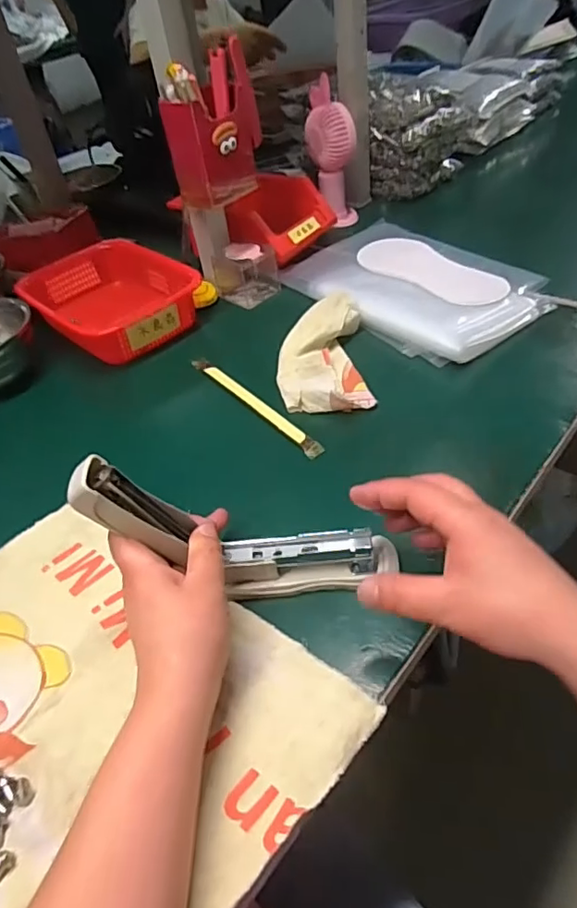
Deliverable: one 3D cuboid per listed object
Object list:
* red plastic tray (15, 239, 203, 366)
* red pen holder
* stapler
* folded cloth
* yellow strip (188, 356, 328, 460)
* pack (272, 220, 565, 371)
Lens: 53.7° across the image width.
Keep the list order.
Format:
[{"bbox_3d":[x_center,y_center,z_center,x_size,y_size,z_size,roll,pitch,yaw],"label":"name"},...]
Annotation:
[{"bbox_3d":[-0.210,-0.180,0.670,0.205,0.053,0.149,29,55,34],"label":"red plastic tray"},{"bbox_3d":[-0.073,-0.329,0.577,0.060,0.117,0.105,25,53,32],"label":"red pen holder"},{"bbox_3d":[-0.033,0.055,0.364,0.209,0.070,0.030,20,39,-24],"label":"stapler"},{"bbox_3d":[0.033,-0.103,0.571,0.085,0.028,0.167,-6,43,4],"label":"folded cloth"},{"bbox_3d":[-0.035,-0.050,0.540,0.017,0.010,0.198,-32,47,-22],"label":"yellow strip"},{"bbox_3d":[0.143,-0.202,0.643,0.197,0.027,0.286,-30,46,-20],"label":"pack"}]

